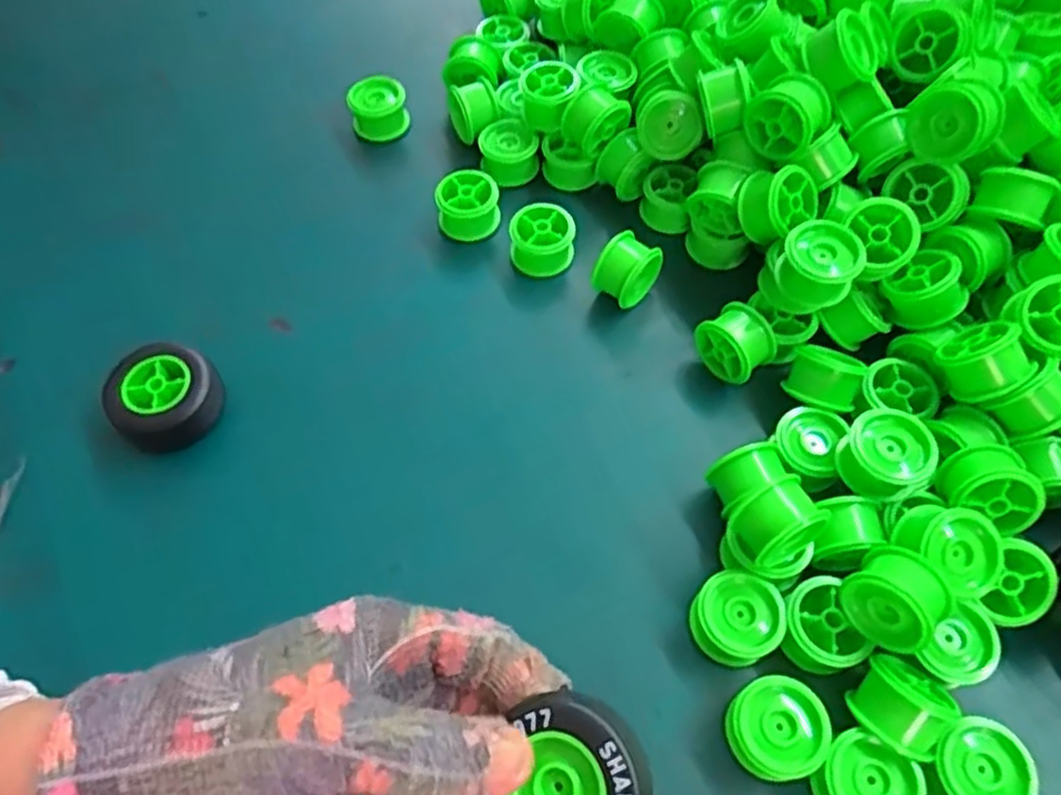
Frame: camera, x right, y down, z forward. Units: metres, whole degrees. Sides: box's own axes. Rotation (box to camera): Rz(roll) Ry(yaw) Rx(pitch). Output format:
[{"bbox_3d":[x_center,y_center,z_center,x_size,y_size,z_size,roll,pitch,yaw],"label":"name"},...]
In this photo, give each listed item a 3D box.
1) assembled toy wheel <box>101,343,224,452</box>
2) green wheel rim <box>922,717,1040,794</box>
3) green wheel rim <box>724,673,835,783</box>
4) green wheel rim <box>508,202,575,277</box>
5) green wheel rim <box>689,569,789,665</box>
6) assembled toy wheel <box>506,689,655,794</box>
[{"bbox_3d":[-0.169,0.002,0.348,0.047,0.028,0.047,-1,61,1],"label":"assembled toy wheel"},{"bbox_3d":[0.159,0.136,0.269,0.035,0.024,0.032,-1,61,1],"label":"green wheel rim"},{"bbox_3d":[0.091,0.124,0.277,0.035,0.023,0.033,-1,61,1],"label":"green wheel rim"},{"bbox_3d":[0.006,-0.081,0.394,0.033,0.031,0.030,-4,61,0],"label":"green wheel rim"},{"bbox_3d":[0.083,0.089,0.297,0.033,0.025,0.032,-35,65,-17],"label":"green wheel rim"},{"bbox_3d":[0.011,0.112,0.219,0.050,0.022,0.040,-33,65,9],"label":"assembled toy wheel"}]

